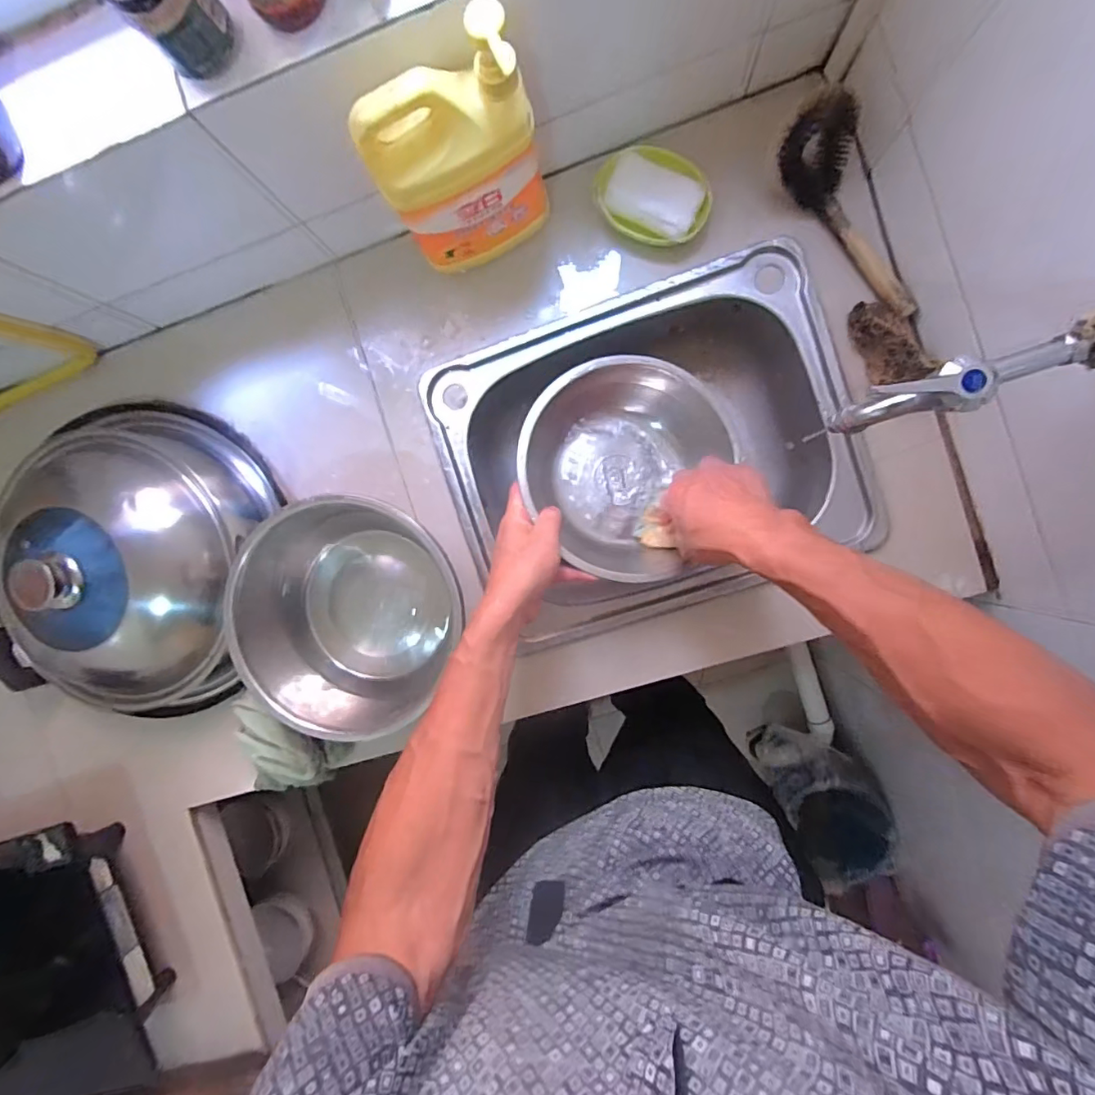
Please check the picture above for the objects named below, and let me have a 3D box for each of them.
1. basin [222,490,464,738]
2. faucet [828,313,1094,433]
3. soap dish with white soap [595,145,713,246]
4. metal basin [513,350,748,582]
[{"bbox_3d":[-0.222,0.062,0.604,0.227,0.108,0.240,0,93,6],"label":"basin"},{"bbox_3d":[0.315,-0.121,0.353,0.202,0.076,0.033,-18,91,7],"label":"faucet"},{"bbox_3d":[0.116,-0.385,0.586,0.122,0.029,0.085,23,95,4],"label":"soap dish with white soap"},{"bbox_3d":[0.083,-0.086,0.577,0.229,0.082,0.229,0,87,-8],"label":"metal basin"}]

